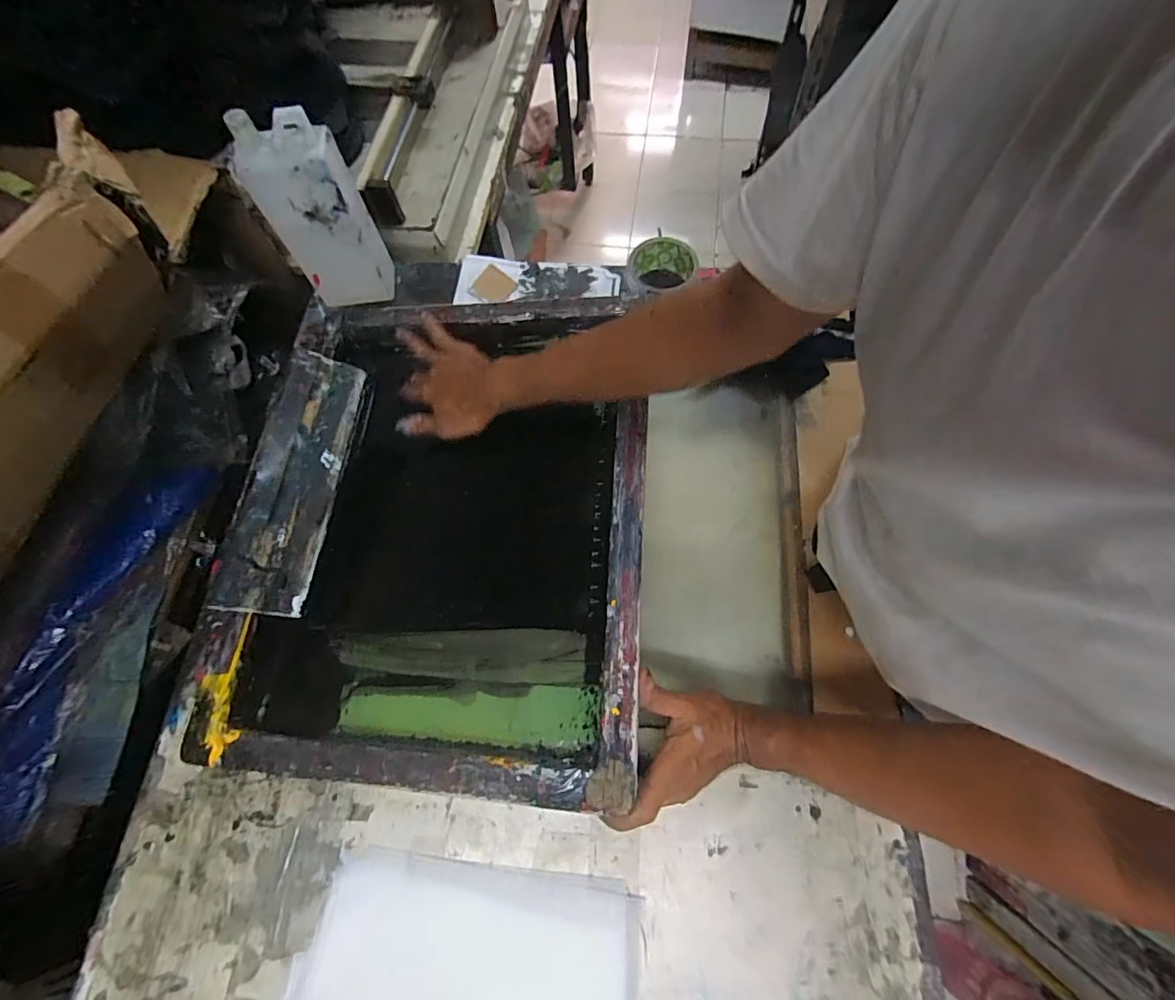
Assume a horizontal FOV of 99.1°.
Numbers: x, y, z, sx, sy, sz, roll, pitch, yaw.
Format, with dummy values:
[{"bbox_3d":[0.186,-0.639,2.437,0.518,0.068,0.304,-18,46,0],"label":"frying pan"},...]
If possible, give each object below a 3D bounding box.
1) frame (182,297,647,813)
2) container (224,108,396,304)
[{"bbox_3d":[-0.148,0.008,0.519,0.408,0.047,0.496,0,69,10],"label":"frame"},{"bbox_3d":[-0.311,-0.331,0.590,0.103,0.212,0.053,-9,68,-1],"label":"container"}]

